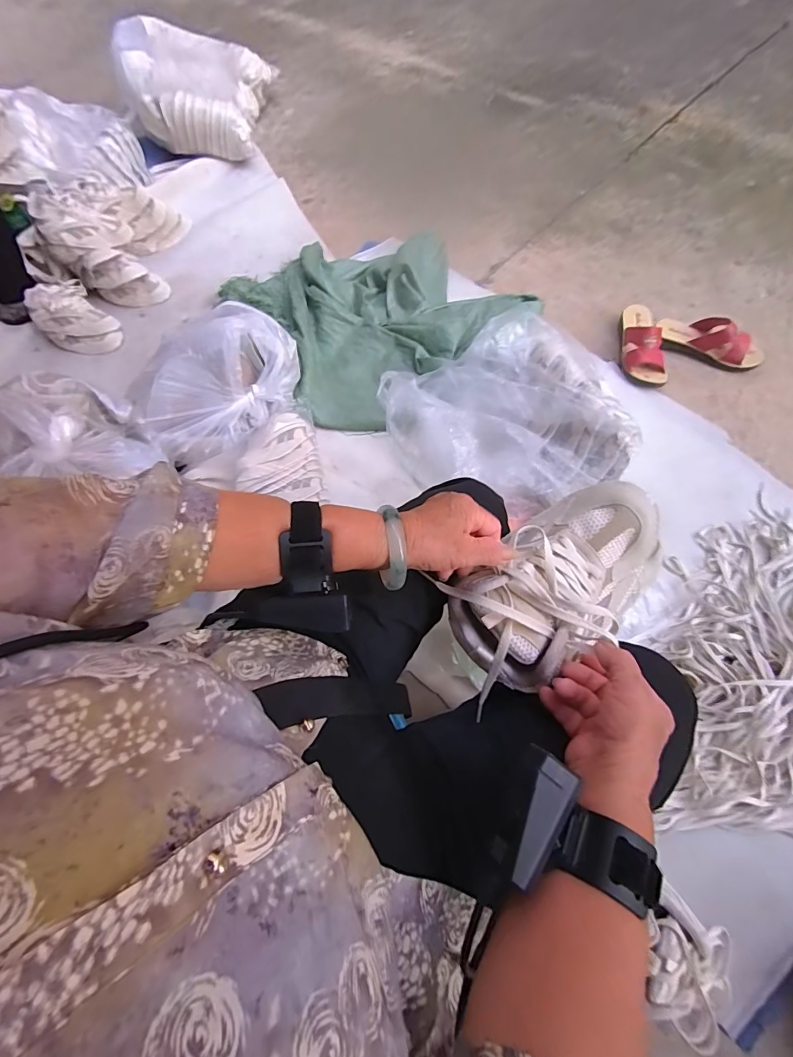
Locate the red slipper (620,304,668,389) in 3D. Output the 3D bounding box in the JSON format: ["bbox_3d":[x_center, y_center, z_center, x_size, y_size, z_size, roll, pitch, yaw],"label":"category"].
[{"bbox_3d":[0.563,-0.436,0.980,0.084,0.078,0.233,0,68,6],"label":"red slipper"}]

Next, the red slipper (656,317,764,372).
[{"bbox_3d":[0.719,-0.433,0.969,0.228,0.080,0.093,20,71,13],"label":"red slipper"}]

